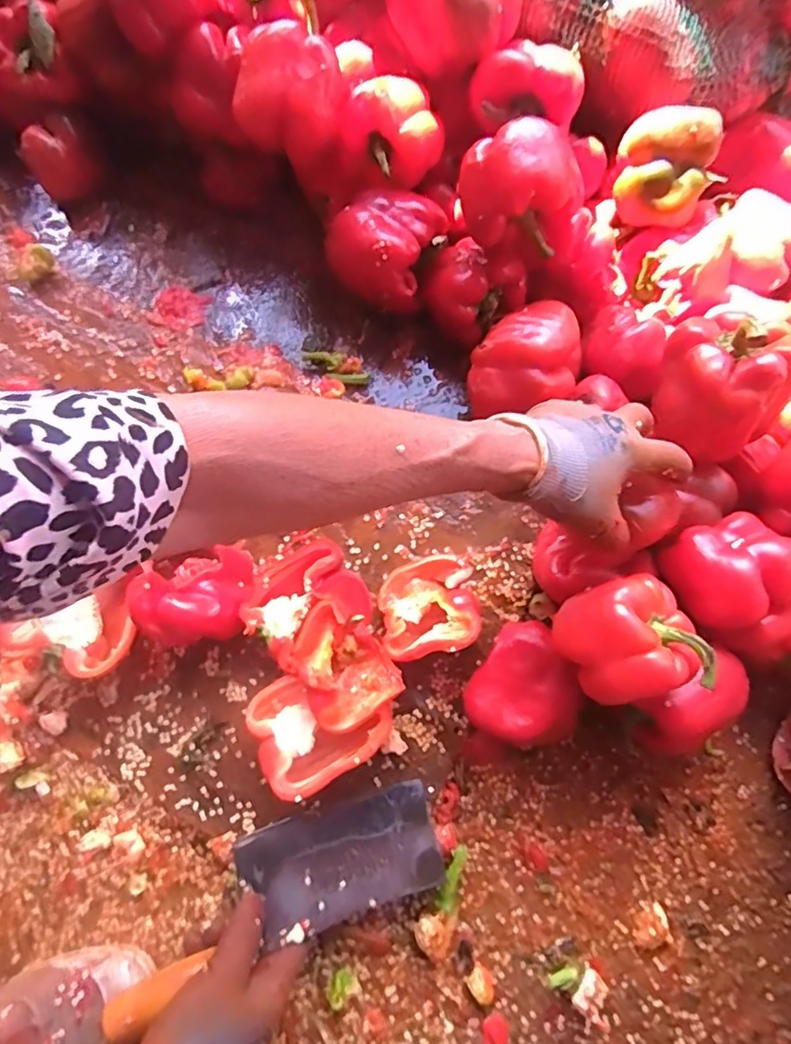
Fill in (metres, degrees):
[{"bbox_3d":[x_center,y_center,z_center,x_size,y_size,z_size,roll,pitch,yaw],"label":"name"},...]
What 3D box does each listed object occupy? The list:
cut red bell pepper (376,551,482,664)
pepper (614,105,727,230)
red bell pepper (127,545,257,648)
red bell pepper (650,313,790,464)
[{"bbox_3d":[0.026,0.070,0.485,0.077,0.051,0.083,-11,75,-3],"label":"cut red bell pepper"},{"bbox_3d":[0.236,-0.314,0.498,0.087,0.074,0.076,23,74,8],"label":"pepper"},{"bbox_3d":[-0.161,0.066,0.469,0.095,0.056,0.072,-28,77,-7],"label":"red bell pepper"},{"bbox_3d":[0.257,-0.114,0.437,0.099,0.085,0.096,0,72,1],"label":"red bell pepper"}]

